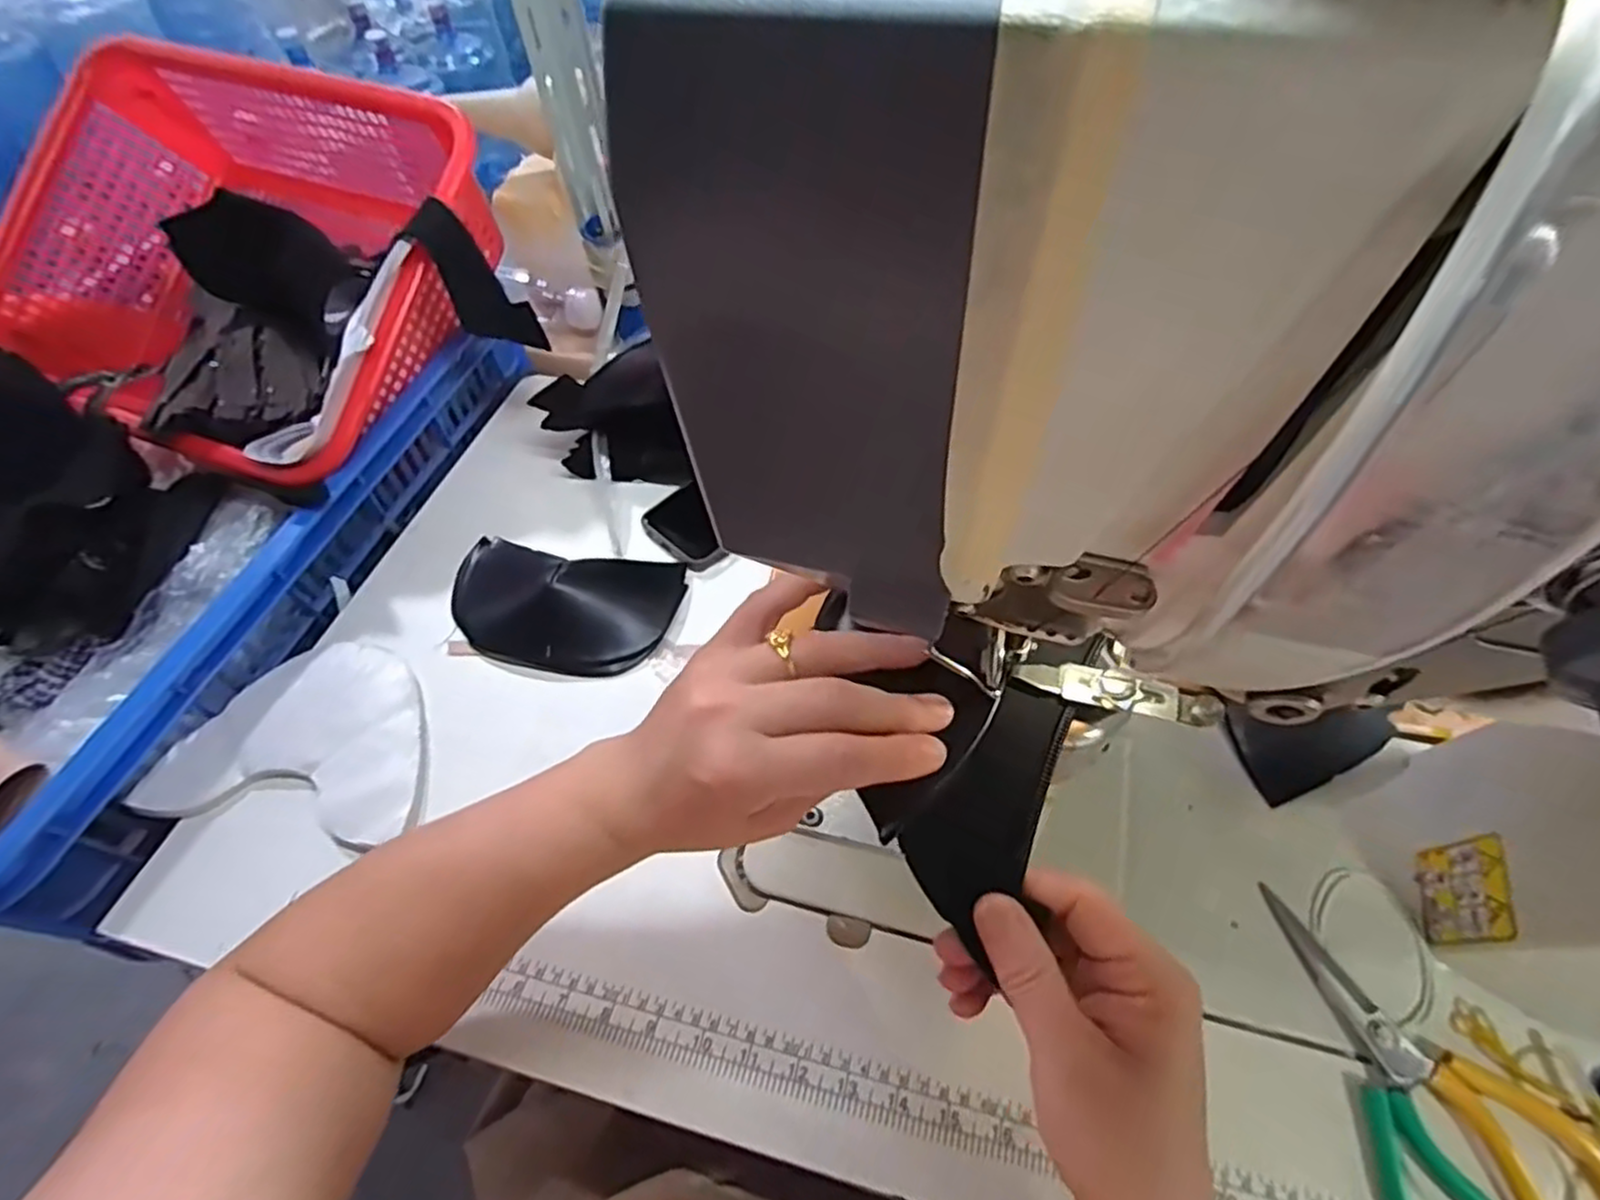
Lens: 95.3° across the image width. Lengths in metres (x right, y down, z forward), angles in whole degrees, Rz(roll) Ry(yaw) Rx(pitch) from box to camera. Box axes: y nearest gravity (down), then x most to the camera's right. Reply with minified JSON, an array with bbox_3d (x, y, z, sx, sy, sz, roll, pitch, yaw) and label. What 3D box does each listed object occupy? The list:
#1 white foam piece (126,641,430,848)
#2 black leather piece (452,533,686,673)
[{"bbox_3d":[-0.319,0.087,0.485,0.176,0.013,0.128,6,55,7],"label":"white foam piece"},{"bbox_3d":[-0.176,-0.003,0.532,0.172,0.038,0.103,3,55,5],"label":"black leather piece"}]

